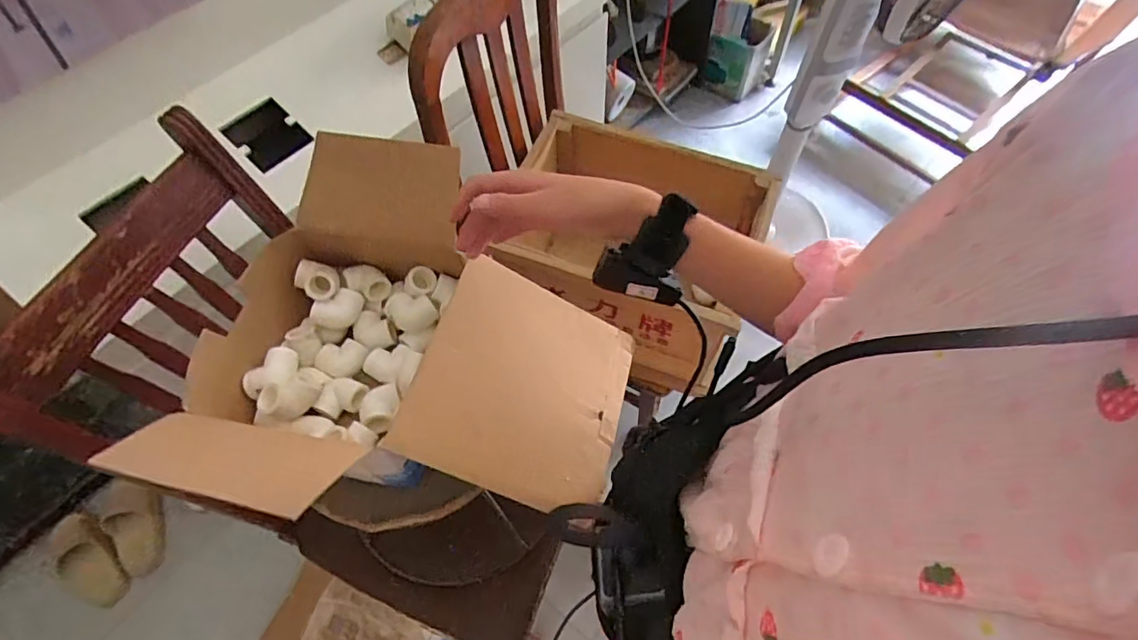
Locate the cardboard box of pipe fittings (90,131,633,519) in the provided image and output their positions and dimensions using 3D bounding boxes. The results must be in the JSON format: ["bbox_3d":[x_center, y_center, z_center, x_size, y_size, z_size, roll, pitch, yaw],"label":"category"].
[{"bbox_3d":[-0.142,0.028,0.549,0.384,0.184,0.359,10,60,7],"label":"cardboard box of pipe fittings"}]

